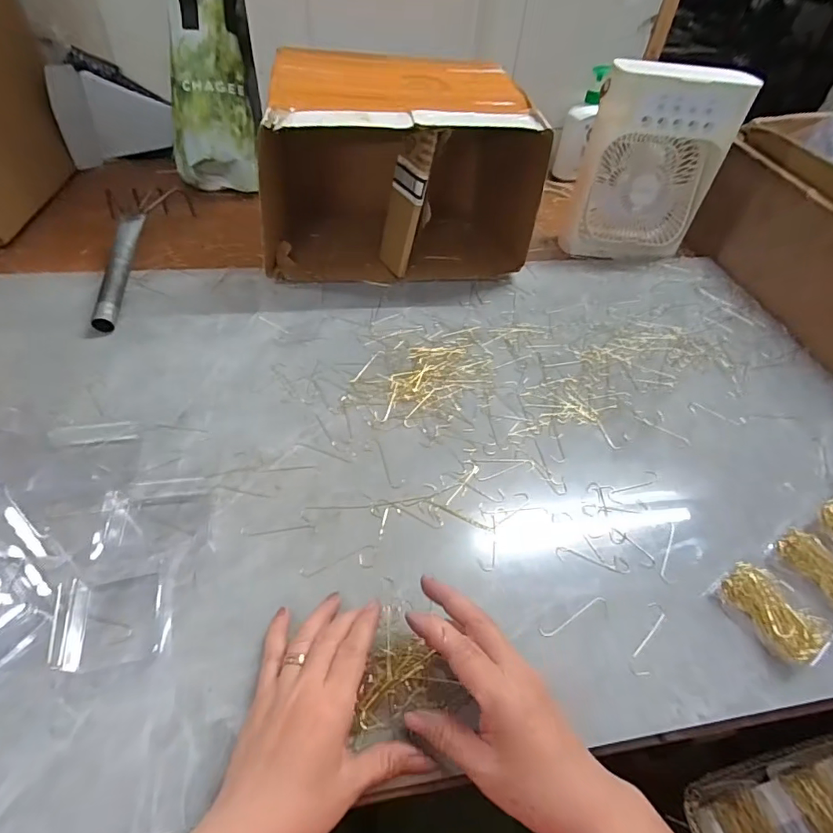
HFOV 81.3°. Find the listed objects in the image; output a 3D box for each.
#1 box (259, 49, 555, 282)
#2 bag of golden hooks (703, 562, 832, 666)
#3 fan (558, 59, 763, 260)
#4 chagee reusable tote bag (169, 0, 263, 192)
[{"bbox_3d":[-0.030,-0.337,0.666,0.338,0.213,0.213,-4,49,-9],"label":"box"},{"bbox_3d":[0.292,0.158,0.397,0.057,0.020,0.077,-27,56,-26],"label":"bag of golden hooks"},{"bbox_3d":[0.350,-0.377,0.735,0.190,0.248,0.090,-5,49,-10],"label":"fan"},{"bbox_3d":[-0.314,-0.530,0.745,0.130,0.329,0.059,6,22,-1],"label":"chagee reusable tote bag"}]

